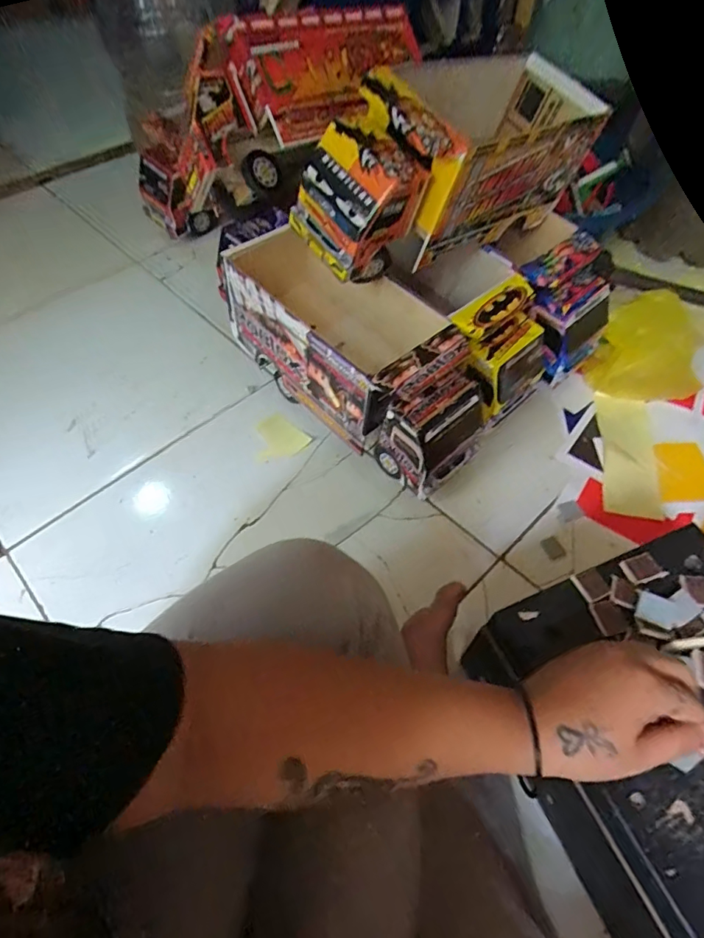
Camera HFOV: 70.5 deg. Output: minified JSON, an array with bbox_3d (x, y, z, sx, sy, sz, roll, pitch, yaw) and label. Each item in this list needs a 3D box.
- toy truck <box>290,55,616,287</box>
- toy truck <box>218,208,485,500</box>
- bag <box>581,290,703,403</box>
[{"bbox_3d":[0.115,-0.339,0.541,0.363,0.158,0.148,-33,61,-20],"label":"toy truck"},{"bbox_3d":[0.016,-0.137,0.613,0.167,0.183,0.332,-38,63,-23],"label":"toy truck"},{"bbox_3d":[0.388,-0.151,0.658,0.097,0.121,0.112,-21,57,-13],"label":"bag"}]

